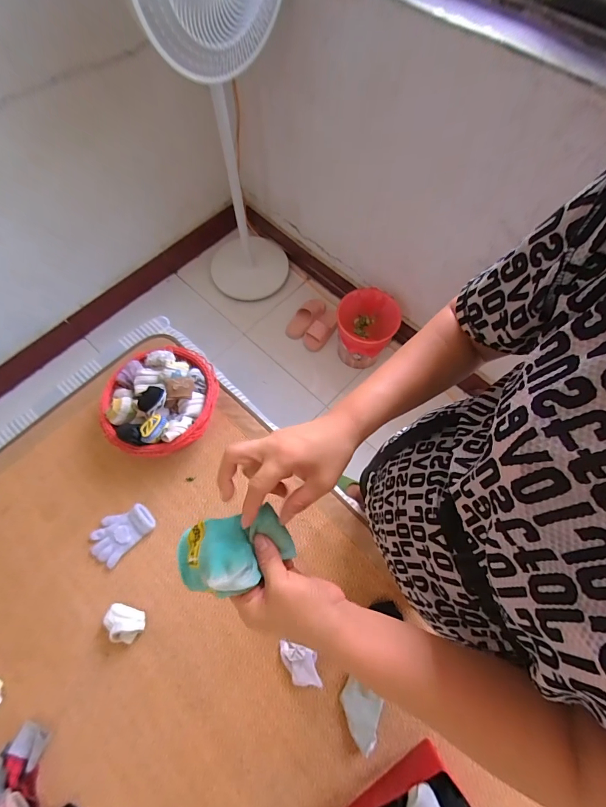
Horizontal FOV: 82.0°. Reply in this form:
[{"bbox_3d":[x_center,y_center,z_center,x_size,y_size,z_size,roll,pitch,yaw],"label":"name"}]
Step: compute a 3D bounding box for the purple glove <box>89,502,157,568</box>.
[{"bbox_3d":[-0.427,0.298,0.818,0.149,0.034,0.099,-42,75,-13],"label":"purple glove"}]

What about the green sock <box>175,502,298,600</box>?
[{"bbox_3d":[-0.069,0.148,0.348,0.116,0.050,0.069,-13,68,-8],"label":"green sock"}]

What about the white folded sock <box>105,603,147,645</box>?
[{"bbox_3d":[-0.383,0.471,0.744,0.086,0.048,0.067,18,70,6],"label":"white folded sock"}]

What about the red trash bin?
[{"bbox_3d":[0.241,-0.288,1.419,0.227,0.268,0.241,0,70,1],"label":"red trash bin"}]

